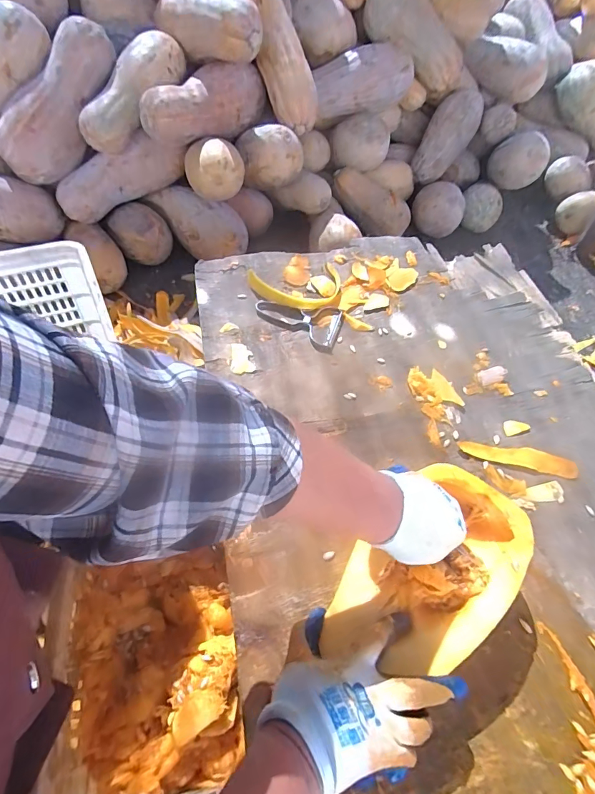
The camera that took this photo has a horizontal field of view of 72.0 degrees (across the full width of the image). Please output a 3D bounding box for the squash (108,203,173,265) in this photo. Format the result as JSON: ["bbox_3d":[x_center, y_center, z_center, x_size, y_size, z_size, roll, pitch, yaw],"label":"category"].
[{"bbox_3d":[-0.442,-0.463,1.150,0.136,0.122,0.135,3,55,-4],"label":"squash"}]

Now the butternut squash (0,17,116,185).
[{"bbox_3d":[-0.553,-0.683,0.961,0.106,0.126,0.378,27,90,12],"label":"butternut squash"}]

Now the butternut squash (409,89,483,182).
[{"bbox_3d":[0.522,-0.917,1.469,0.129,0.120,0.320,39,101,18],"label":"butternut squash"}]

